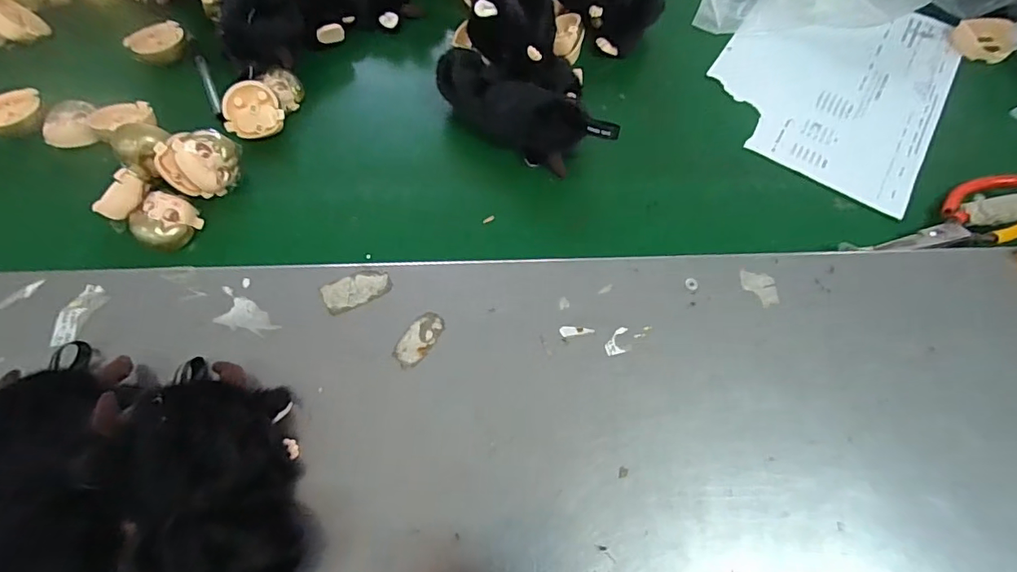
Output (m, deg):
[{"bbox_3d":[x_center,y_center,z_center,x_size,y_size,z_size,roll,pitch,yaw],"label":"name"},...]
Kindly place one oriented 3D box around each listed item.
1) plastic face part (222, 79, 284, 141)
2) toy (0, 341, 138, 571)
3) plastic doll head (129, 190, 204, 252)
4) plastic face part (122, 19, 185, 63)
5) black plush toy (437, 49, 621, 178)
[{"bbox_3d":[-0.228,-0.157,0.452,0.049,0.018,0.048,-12,100,-5],"label":"plastic face part"},{"bbox_3d":[-0.258,0.100,0.286,0.096,0.050,0.155,-23,67,-13],"label":"toy"},{"bbox_3d":[-0.279,-0.051,0.409,0.038,0.025,0.045,25,66,10],"label":"plastic doll head"},{"bbox_3d":[-0.346,-0.240,0.499,0.051,0.024,0.044,-34,69,-17],"label":"plastic face part"},{"bbox_3d":[0.010,-0.152,0.440,0.170,0.061,0.058,36,68,15],"label":"black plush toy"}]

